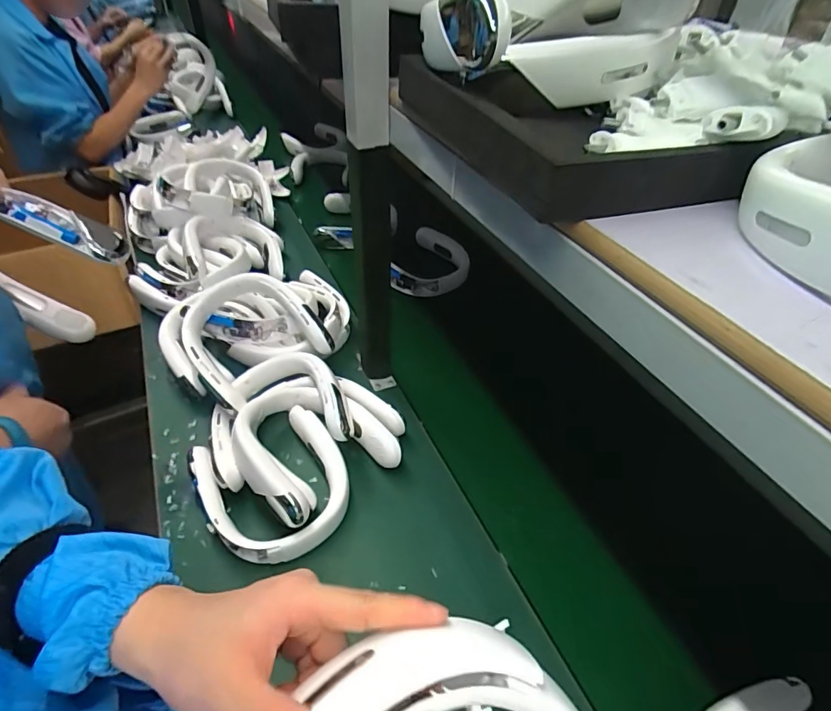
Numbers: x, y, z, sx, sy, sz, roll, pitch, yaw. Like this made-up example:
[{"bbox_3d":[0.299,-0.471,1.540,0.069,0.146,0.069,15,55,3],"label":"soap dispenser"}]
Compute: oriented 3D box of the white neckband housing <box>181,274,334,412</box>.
[{"bbox_3d":[-0.261,-0.037,0.733,0.188,0.041,0.204,-38,71,-15],"label":"white neckband housing"}]

